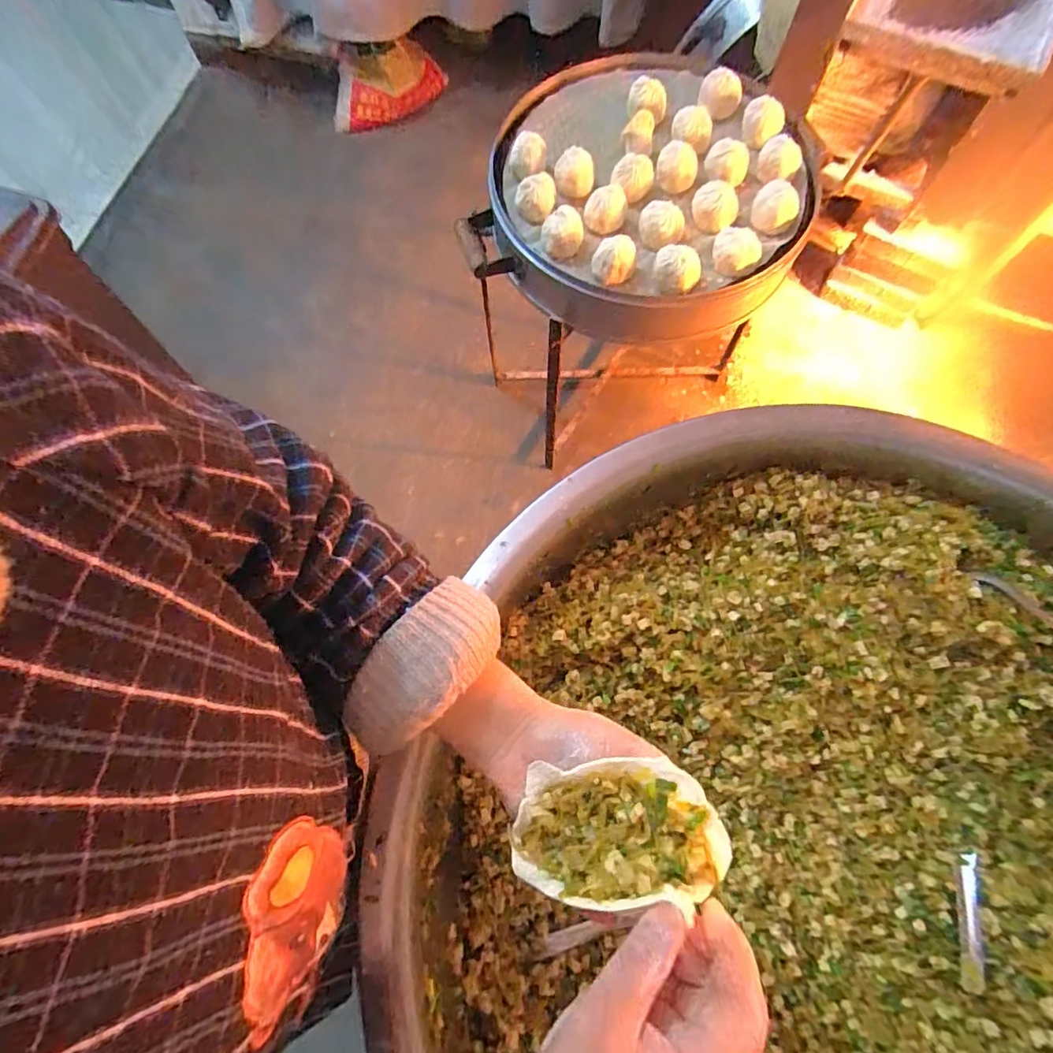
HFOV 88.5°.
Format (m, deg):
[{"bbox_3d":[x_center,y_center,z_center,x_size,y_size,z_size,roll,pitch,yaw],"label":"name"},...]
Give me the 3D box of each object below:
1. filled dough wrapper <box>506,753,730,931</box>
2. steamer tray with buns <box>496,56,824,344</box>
[{"bbox_3d":[0.049,0.163,0.291,0.110,0.040,0.065,-2,71,0],"label":"filled dough wrapper"},{"bbox_3d":[0.223,-0.615,0.957,0.552,0.110,0.573,3,71,2],"label":"steamer tray with buns"}]

